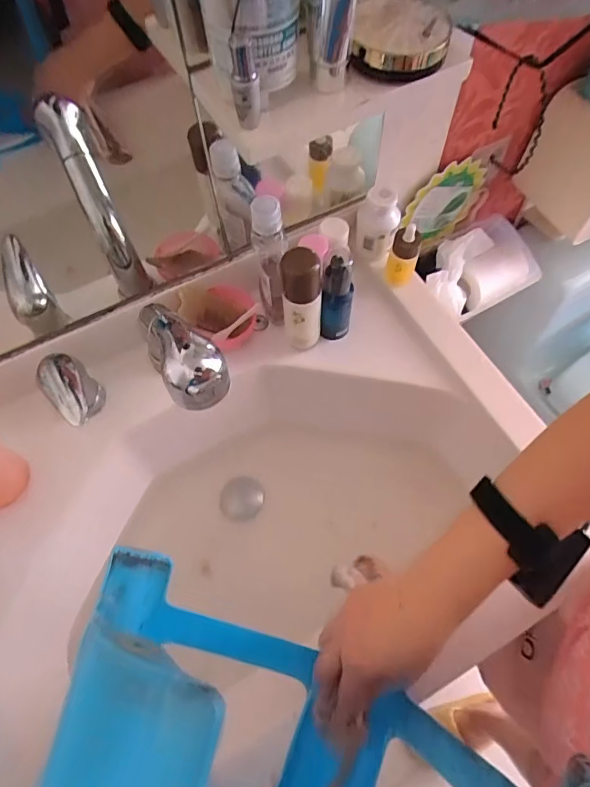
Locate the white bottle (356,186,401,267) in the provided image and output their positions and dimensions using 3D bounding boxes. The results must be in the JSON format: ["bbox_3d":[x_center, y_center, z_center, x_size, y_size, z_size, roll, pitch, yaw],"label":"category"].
[{"bbox_3d":[0.106,-0.213,0.611,0.045,0.094,0.048,19,66,11],"label":"white bottle"}]

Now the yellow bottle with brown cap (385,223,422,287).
[{"bbox_3d":[0.136,-0.170,0.594,0.034,0.080,0.030,14,65,9],"label":"yellow bottle with brown cap"}]

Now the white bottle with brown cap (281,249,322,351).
[{"bbox_3d":[0.008,-0.100,0.544,0.042,0.157,0.036,-5,64,0],"label":"white bottle with brown cap"}]

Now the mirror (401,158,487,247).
[{"bbox_3d":[0.239,-0.301,0.760,0.167,0.143,0.014,-31,67,-13],"label":"mirror"}]

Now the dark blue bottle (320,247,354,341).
[{"bbox_3d":[0.050,-0.113,0.562,0.035,0.128,0.032,6,64,5],"label":"dark blue bottle"}]

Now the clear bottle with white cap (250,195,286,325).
[{"bbox_3d":[-0.027,-0.146,0.551,0.036,0.167,0.046,-8,64,-2],"label":"clear bottle with white cap"}]

